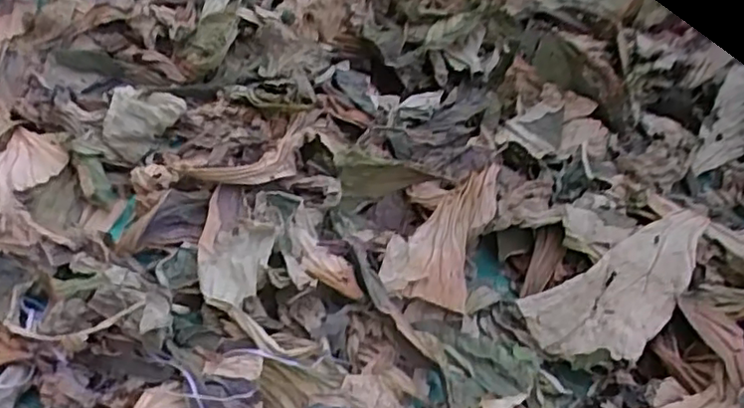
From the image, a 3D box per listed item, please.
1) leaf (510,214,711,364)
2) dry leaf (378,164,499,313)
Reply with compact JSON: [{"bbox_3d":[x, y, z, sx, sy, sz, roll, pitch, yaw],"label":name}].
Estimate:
[{"bbox_3d":[0.321,0.101,0.808,0.256,0.034,0.125,-35,52,-8],"label":"leaf"},{"bbox_3d":[0.095,0.030,0.863,0.109,0.031,0.244,15,47,15],"label":"dry leaf"}]

